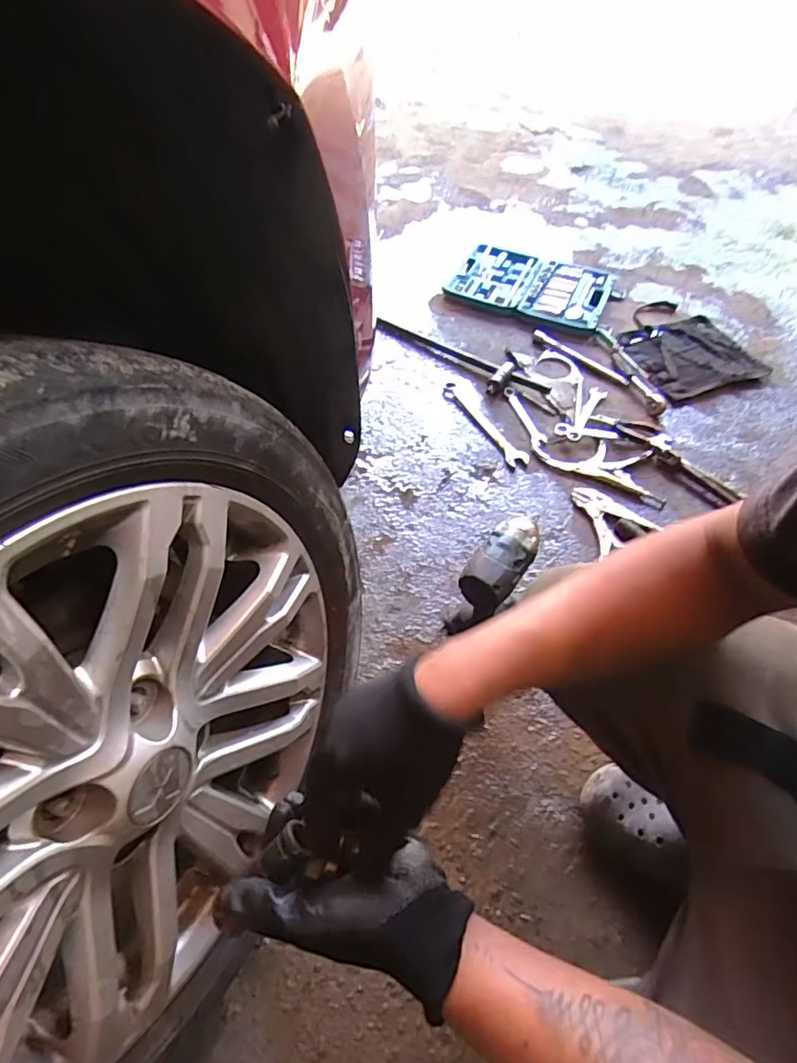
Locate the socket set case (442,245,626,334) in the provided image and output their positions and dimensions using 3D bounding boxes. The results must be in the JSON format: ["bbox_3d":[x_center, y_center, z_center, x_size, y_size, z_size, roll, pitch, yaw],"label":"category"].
[{"bbox_3d":[0.338,-0.616,1.369,0.400,0.033,0.268,21,56,12],"label":"socket set case"}]

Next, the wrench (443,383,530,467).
[{"bbox_3d":[0.172,-0.221,1.136,0.039,0.012,0.261,-24,59,-19],"label":"wrench"}]

